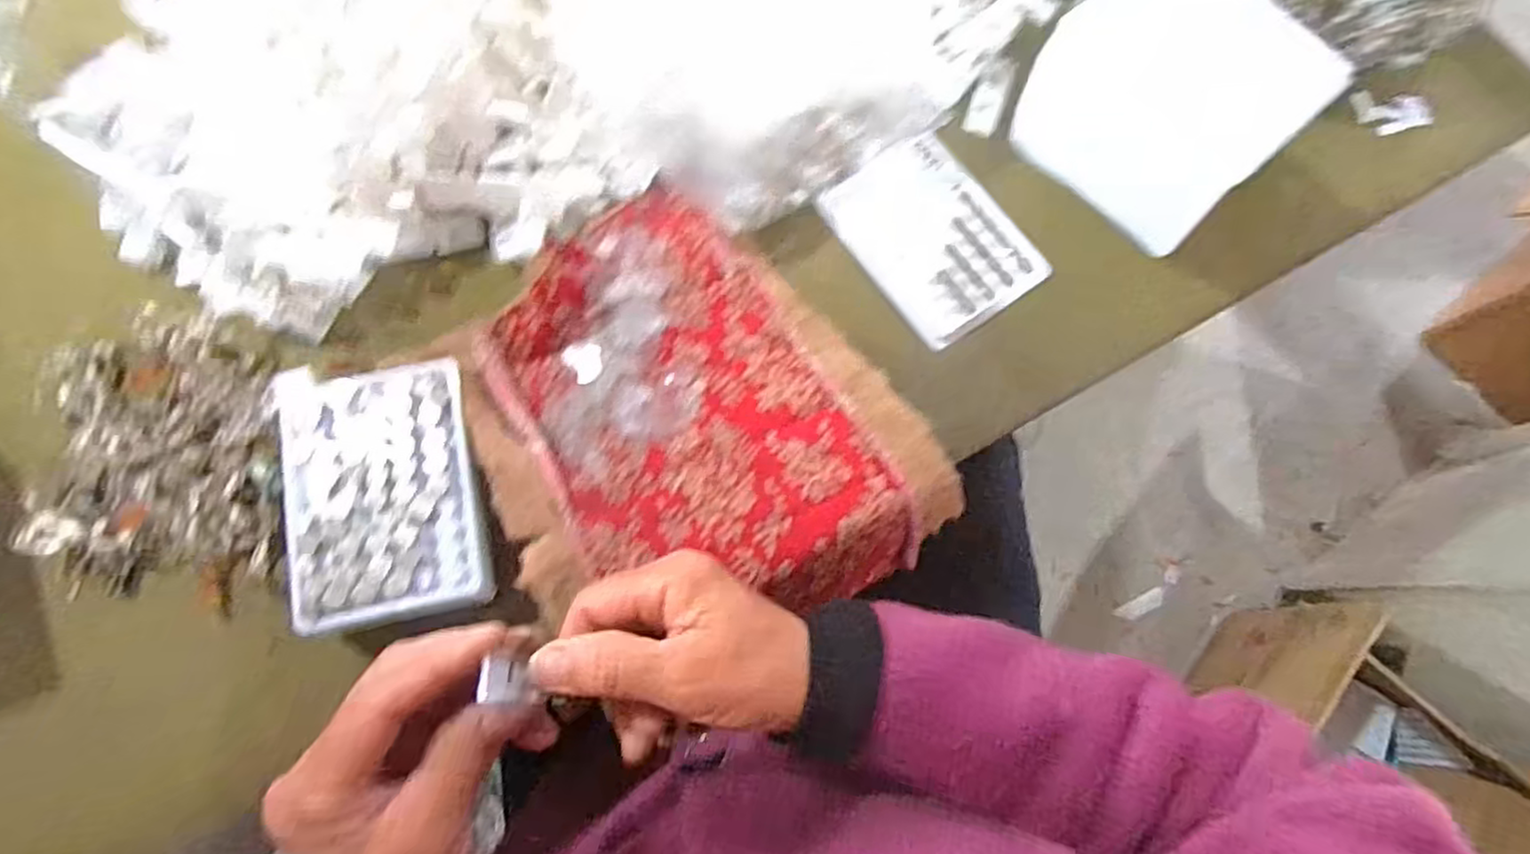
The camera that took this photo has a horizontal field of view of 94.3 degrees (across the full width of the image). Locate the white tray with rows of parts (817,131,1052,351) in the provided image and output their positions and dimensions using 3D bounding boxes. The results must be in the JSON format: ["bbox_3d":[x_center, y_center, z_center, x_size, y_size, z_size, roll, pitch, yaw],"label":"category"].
[{"bbox_3d":[0.107,-0.121,0.455,0.092,0.010,0.126,-35,79,-10],"label":"white tray with rows of parts"}]

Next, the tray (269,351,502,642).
[{"bbox_3d":[-0.209,0.030,0.384,0.101,0.018,0.147,-13,76,-5],"label":"tray"}]

